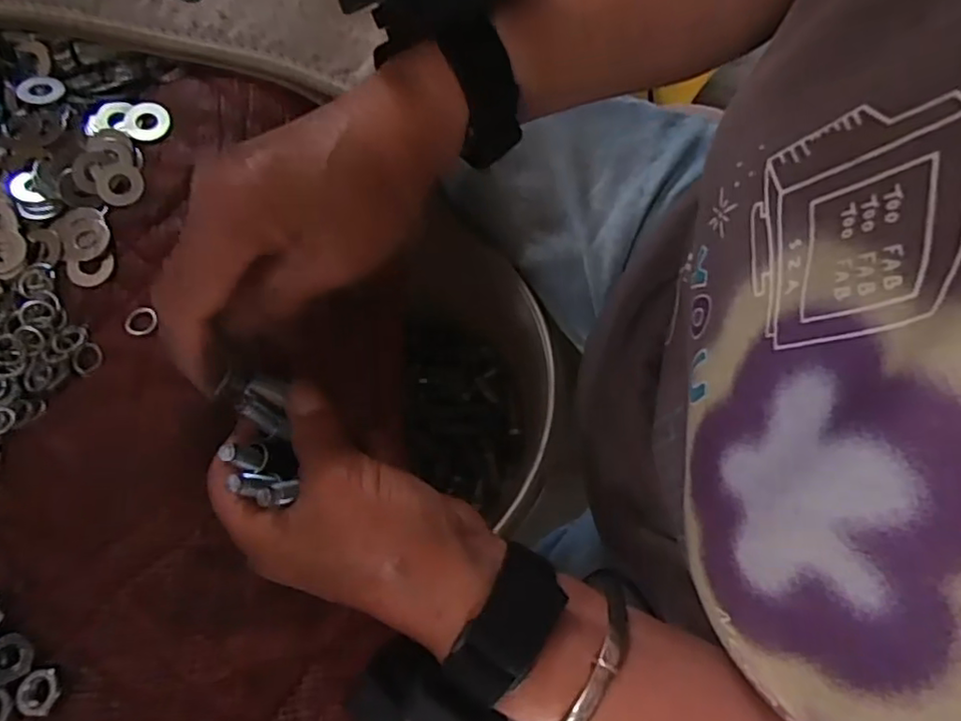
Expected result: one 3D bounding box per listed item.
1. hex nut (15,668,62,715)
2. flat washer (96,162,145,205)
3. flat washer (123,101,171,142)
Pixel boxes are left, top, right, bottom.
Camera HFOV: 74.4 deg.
[{"bbox_3d":[-0.168,0.126,0.239,0.013,0.004,0.016,-11,73,-3],"label":"hex nut"},{"bbox_3d":[-0.176,-0.086,0.308,0.022,0.004,0.021,2,85,-8],"label":"flat washer"},{"bbox_3d":[-0.168,-0.121,0.319,0.022,0.004,0.022,0,72,1],"label":"flat washer"}]

